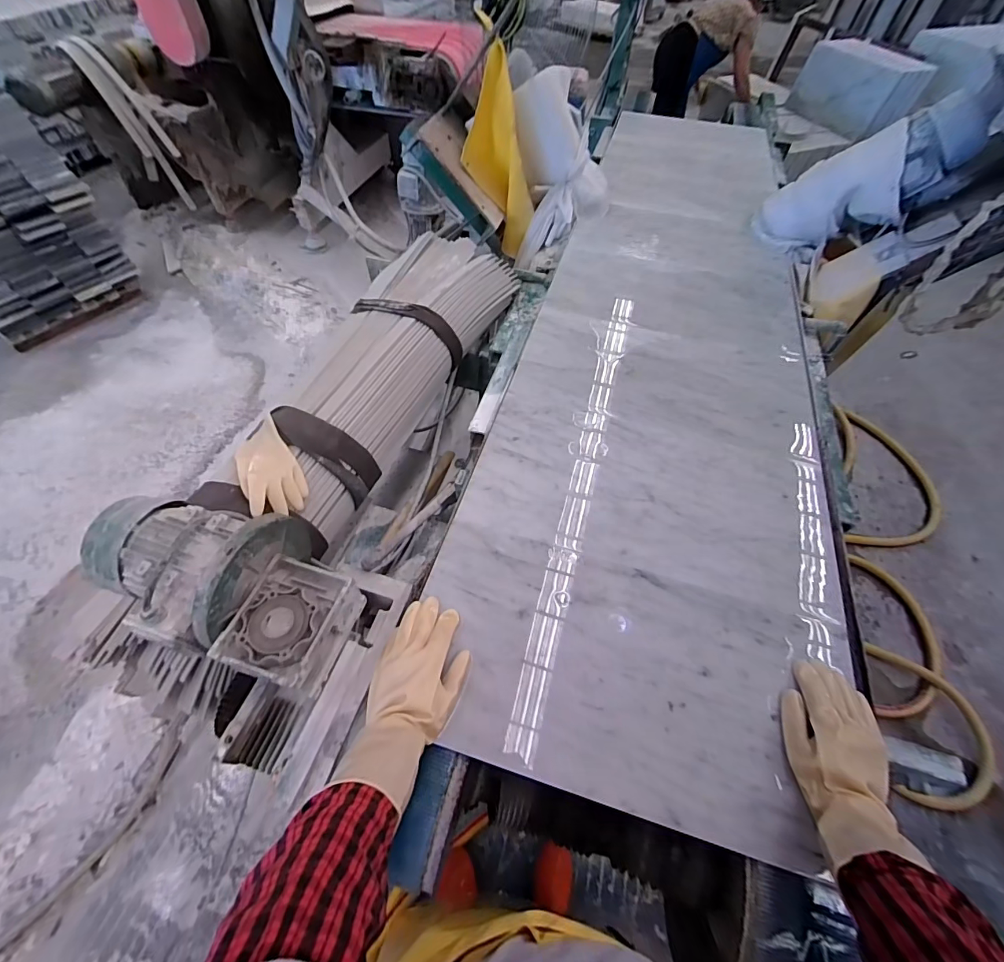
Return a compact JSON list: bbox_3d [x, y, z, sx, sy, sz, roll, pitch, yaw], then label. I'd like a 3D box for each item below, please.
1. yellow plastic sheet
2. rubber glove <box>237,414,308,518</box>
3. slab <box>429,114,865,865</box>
[{"bbox_3d":[-0.015,-0.864,1.164,0.146,0.461,0.100,-33,42,-22],"label":"yellow plastic sheet"},{"bbox_3d":[-0.460,-0.025,0.830,0.103,0.036,0.209,-29,62,-19],"label":"rubber glove"},{"bbox_3d":[0.410,-0.477,1.068,0.599,0.047,2.049,12,58,7],"label":"slab"}]

